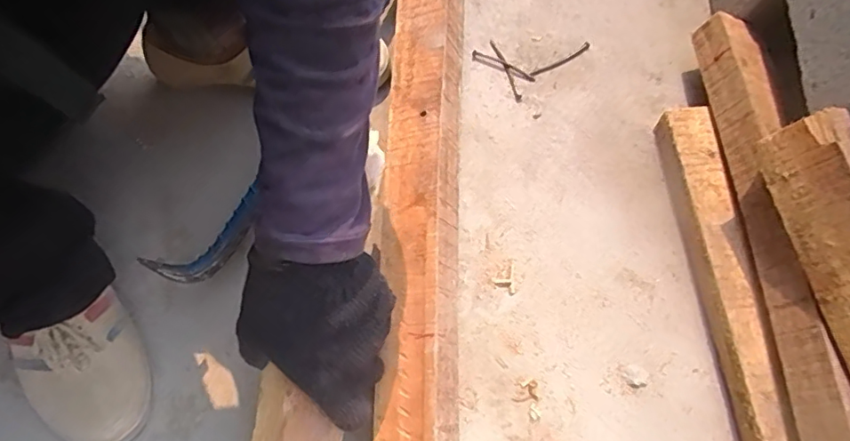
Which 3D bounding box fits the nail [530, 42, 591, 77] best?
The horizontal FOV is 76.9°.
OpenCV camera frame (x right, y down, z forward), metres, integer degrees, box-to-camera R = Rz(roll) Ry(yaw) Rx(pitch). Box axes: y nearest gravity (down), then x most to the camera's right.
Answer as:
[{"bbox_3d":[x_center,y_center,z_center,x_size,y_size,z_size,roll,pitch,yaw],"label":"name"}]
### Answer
[{"bbox_3d":[0.146,-0.171,0.575,0.077,0.005,0.008,-30,73,-11],"label":"nail"}]

